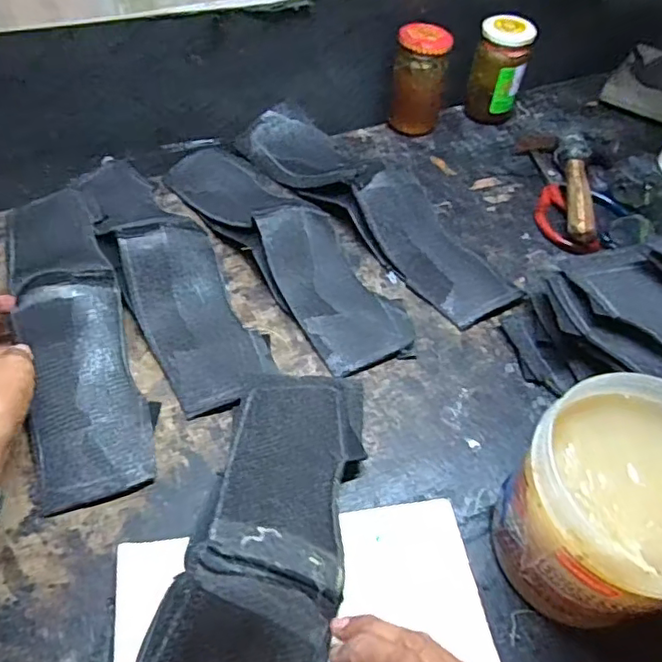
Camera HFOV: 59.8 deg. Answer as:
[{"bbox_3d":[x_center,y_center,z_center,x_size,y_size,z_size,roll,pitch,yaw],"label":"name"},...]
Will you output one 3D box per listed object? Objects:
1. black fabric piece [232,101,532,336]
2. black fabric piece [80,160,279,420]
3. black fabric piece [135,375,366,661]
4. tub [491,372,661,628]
[{"bbox_3d":[0.043,-0.144,0.595,0.097,0.054,0.356,-35,62,-26],"label":"black fabric piece"},{"bbox_3d":[-0.160,-0.074,0.526,0.093,0.053,0.342,-26,58,-21],"label":"black fabric piece"},{"bbox_3d":[-0.045,0.144,0.324,0.096,0.075,0.334,11,49,5],"label":"black fabric piece"},{"bbox_3d":[0.170,0.112,0.357,0.122,0.131,0.114,2,53,-2],"label":"tub"}]

